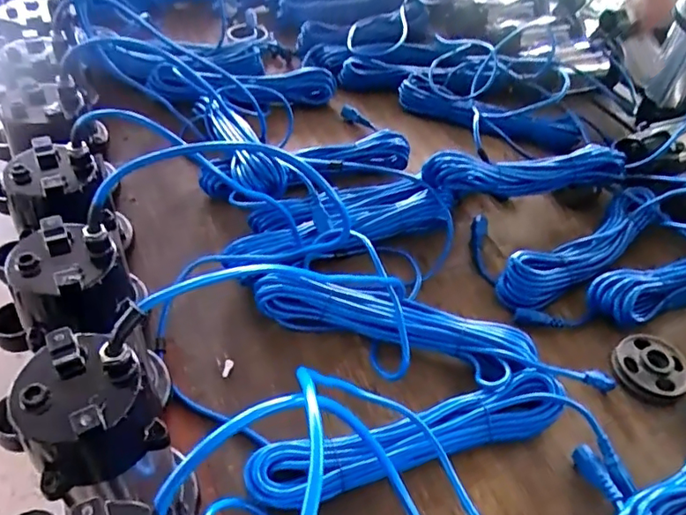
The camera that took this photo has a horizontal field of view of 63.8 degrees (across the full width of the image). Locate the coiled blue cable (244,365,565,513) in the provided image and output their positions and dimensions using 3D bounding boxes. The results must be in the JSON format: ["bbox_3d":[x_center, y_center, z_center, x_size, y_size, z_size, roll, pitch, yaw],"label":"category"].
[{"bbox_3d":[0.074,0.192,0.587,0.353,0.056,0.063,-11,48,-15],"label":"coiled blue cable"}]

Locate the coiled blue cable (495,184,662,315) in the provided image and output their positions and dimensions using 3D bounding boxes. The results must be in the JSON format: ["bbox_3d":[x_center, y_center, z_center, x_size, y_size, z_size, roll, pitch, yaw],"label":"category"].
[{"bbox_3d":[0.365,-0.022,0.821,0.353,0.044,0.085,-28,54,-27],"label":"coiled blue cable"}]

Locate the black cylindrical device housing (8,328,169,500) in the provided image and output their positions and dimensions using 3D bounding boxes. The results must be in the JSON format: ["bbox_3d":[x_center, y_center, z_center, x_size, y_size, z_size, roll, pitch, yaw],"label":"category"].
[{"bbox_3d":[-0.181,0.103,0.392,0.086,0.071,0.089,-19,51,-21],"label":"black cylindrical device housing"}]

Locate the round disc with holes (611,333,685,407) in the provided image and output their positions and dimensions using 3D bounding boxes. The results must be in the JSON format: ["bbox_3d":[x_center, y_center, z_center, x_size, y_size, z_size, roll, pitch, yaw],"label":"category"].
[{"bbox_3d":[0.390,0.131,0.691,0.087,0.024,0.096,34,53,25],"label":"round disc with holes"}]

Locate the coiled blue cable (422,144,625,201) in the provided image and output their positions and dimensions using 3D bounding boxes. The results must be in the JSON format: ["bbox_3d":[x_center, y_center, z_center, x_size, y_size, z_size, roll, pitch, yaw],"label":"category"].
[{"bbox_3d":[0.289,-0.138,0.885,0.352,0.107,0.069,-12,48,-15],"label":"coiled blue cable"}]

